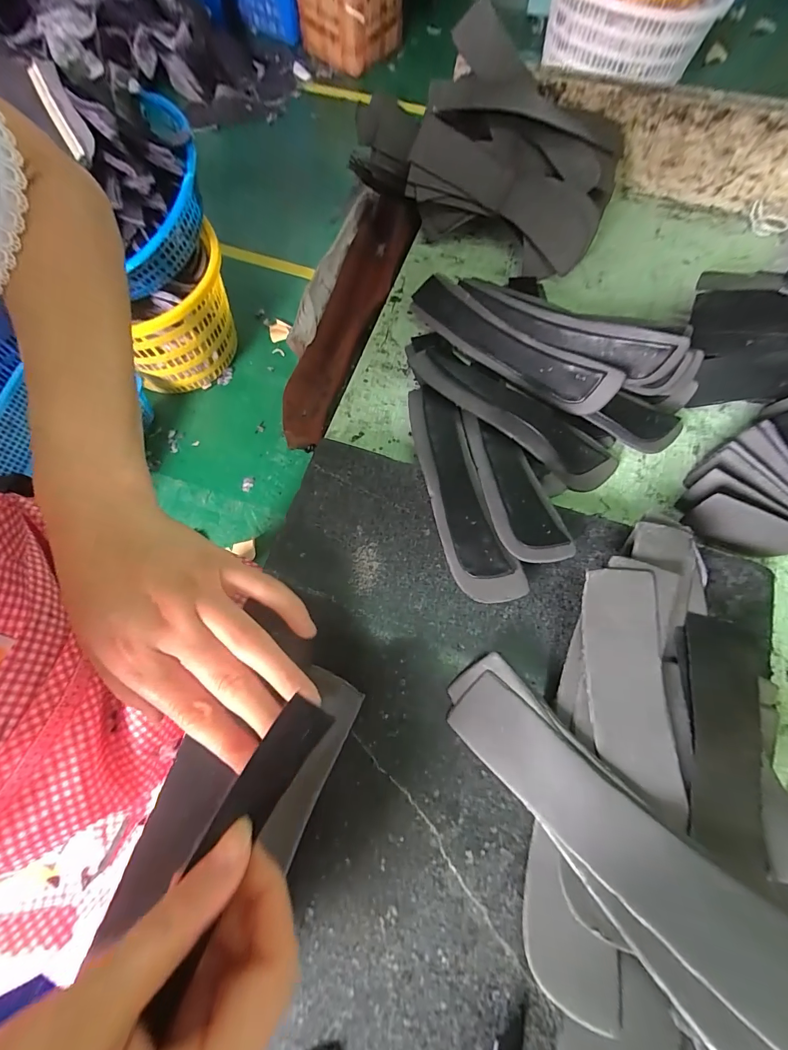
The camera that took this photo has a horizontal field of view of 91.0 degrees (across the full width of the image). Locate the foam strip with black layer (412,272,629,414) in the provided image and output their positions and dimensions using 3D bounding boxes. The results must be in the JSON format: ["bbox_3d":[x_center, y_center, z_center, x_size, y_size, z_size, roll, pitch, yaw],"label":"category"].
[{"bbox_3d":[0.088,-0.139,0.301,0.169,0.007,0.039,36,109,12],"label":"foam strip with black layer"}]

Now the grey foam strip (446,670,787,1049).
[{"bbox_3d":[0.098,0.136,0.170,0.166,0.020,0.038,32,73,34],"label":"grey foam strip"}]

